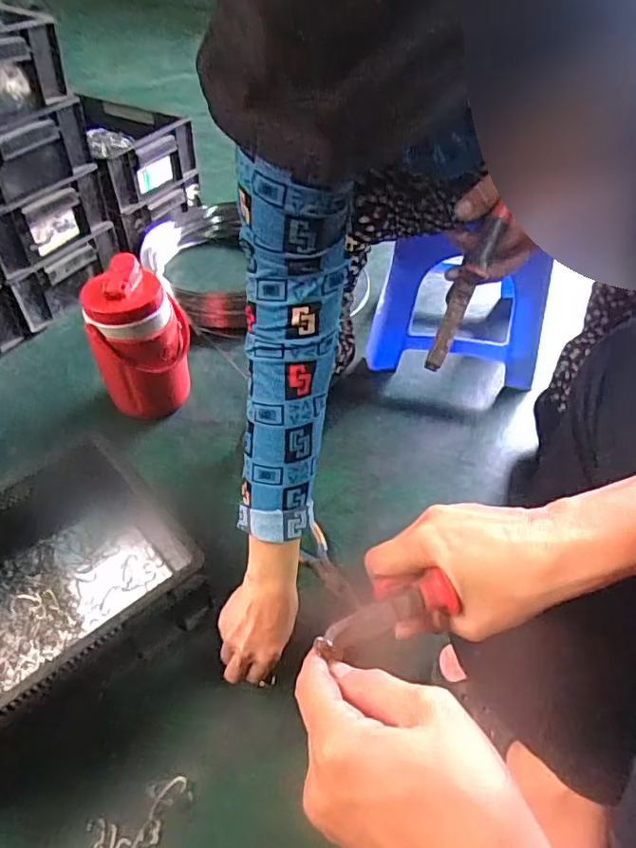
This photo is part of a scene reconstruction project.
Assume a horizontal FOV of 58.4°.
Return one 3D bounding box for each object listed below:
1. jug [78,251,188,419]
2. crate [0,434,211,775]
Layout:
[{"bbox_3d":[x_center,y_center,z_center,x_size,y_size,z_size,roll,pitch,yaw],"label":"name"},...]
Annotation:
[{"bbox_3d":[-0.258,-0.117,0.840,0.114,0.217,0.116,7,47,4],"label":"jug"},{"bbox_3d":[-0.323,0.197,0.608,0.341,0.122,0.256,-35,58,-30],"label":"crate"}]

